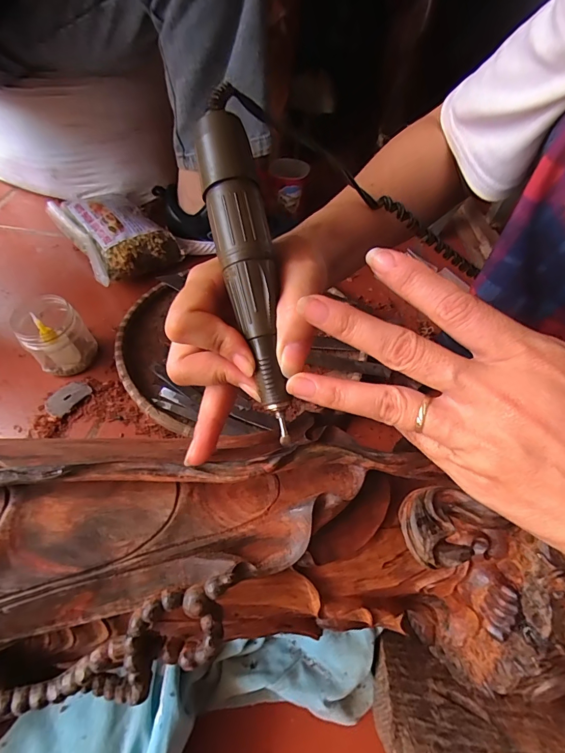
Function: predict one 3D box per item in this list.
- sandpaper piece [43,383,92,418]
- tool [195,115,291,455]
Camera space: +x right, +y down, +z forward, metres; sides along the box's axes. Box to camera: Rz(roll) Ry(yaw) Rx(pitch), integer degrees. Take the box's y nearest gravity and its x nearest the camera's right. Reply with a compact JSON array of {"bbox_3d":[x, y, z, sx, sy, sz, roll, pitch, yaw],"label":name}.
[{"bbox_3d":[-0.278,0.026,0.502,0.040,0.006,0.054,33,59,21],"label":"sandpaper piece"},{"bbox_3d":[-0.017,-0.048,0.192,0.026,0.021,0.156,-12,89,-10],"label":"tool"}]

